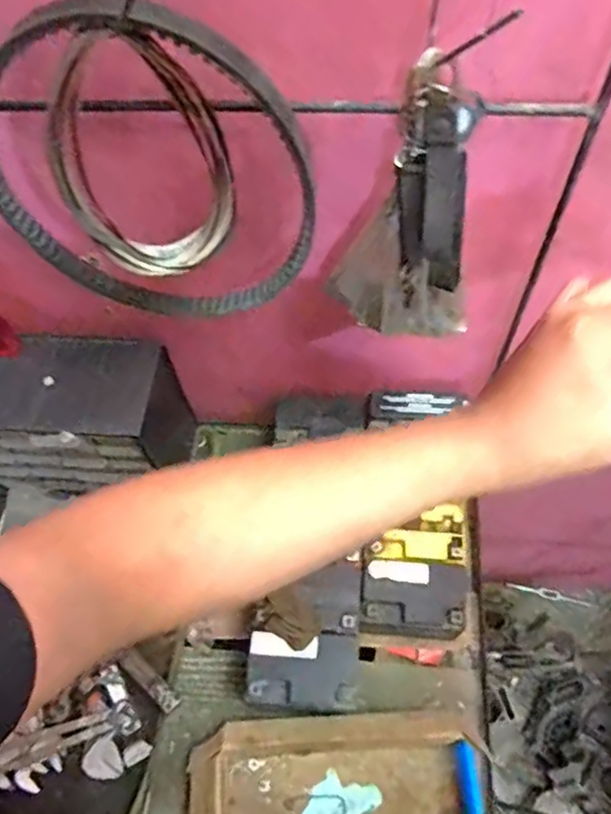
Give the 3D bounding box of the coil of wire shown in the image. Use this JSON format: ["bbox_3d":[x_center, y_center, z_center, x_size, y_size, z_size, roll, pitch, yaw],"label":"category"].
[{"bbox_3d":[-0.112,-0.164,0.456,0.116,0.193,0.054,-15,61,-6],"label":"coil of wire"}]

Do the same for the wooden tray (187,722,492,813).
[{"bbox_3d":[0.032,0.396,0.643,0.302,0.068,0.140,1,60,3],"label":"wooden tray"}]

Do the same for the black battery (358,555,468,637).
[{"bbox_3d":[0.119,0.217,0.705,0.114,0.079,0.075,4,60,5],"label":"black battery"}]

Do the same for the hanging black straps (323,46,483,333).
[{"bbox_3d":[0.070,-0.135,0.464,0.112,0.208,0.054,27,65,17],"label":"hanging black straps"}]

